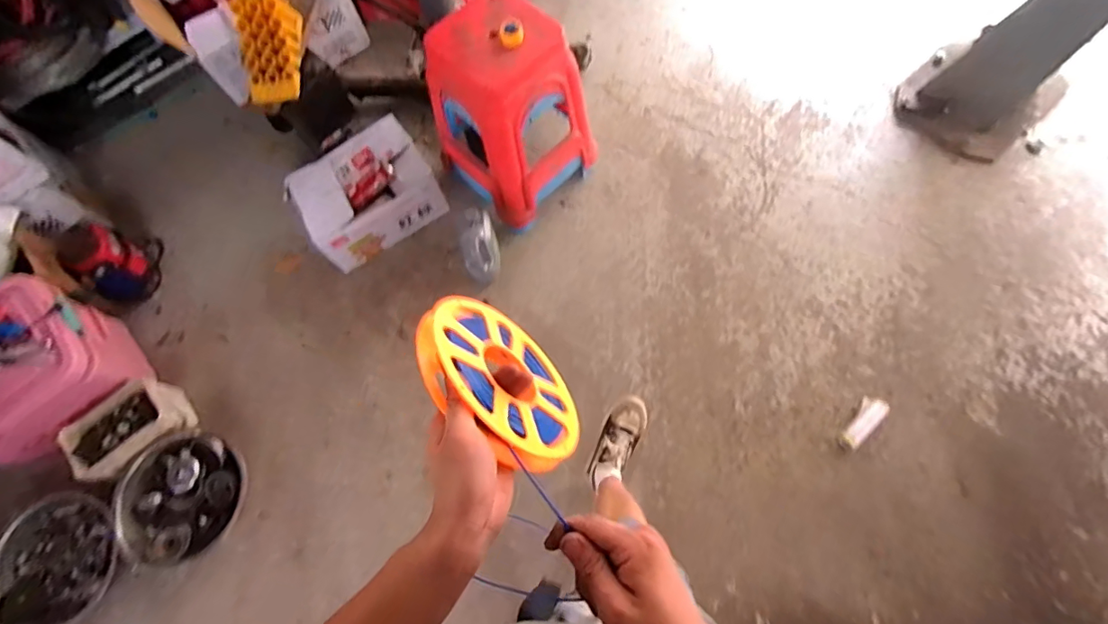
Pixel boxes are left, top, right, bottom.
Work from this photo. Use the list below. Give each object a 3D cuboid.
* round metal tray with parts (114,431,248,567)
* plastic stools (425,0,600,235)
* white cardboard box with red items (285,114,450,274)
[{"bbox_3d":[-1.007,0.502,1.374,0.298,0.092,0.324,0,71,0],"label":"round metal tray with parts"},{"bbox_3d":[-0.126,-0.564,1.471,0.375,0.534,0.374,39,77,15],"label":"plastic stools"},{"bbox_3d":[-0.596,-0.363,1.601,0.421,0.228,0.284,-38,73,-9],"label":"white cardboard box with red items"}]

